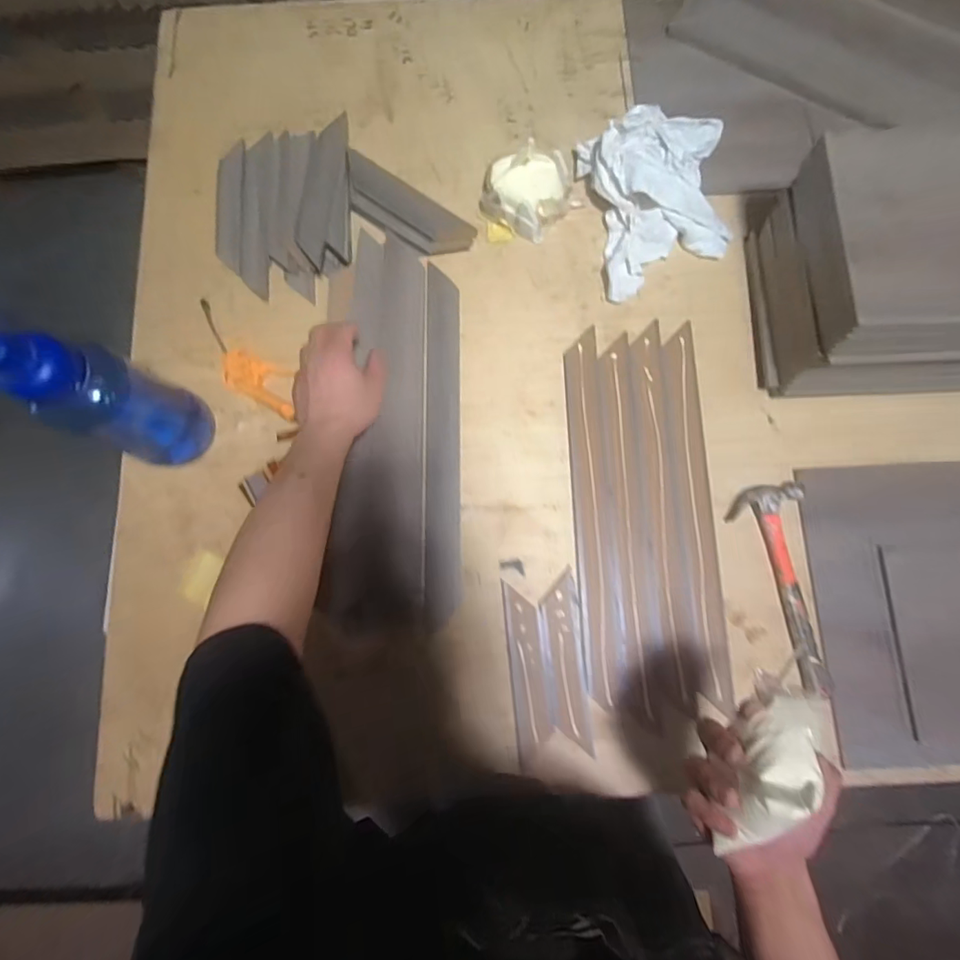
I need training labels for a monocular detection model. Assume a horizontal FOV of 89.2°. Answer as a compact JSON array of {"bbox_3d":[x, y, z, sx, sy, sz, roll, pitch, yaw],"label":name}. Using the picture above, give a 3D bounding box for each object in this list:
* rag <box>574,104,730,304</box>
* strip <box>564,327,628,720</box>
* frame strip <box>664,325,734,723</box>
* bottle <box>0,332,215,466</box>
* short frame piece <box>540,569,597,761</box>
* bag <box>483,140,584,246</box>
[{"bbox_3d":[0.260,-0.404,0.699,0.196,0.075,0.250,-11,79,-2],"label":"rag"},{"bbox_3d":[0.150,0.043,0.648,0.046,0.007,0.489,-2,79,0],"label":"strip"},{"bbox_3d":[0.286,0.038,0.648,0.052,0.006,0.494,-2,79,0],"label":"frame strip"},{"bbox_3d":[-0.427,-0.093,0.552,0.100,0.257,0.099,17,80,3],"label":"bottle"},{"bbox_3d":[0.110,0.228,0.614,0.048,0.004,0.212,-6,79,-1],"label":"short frame piece"},{"bbox_3d":[0.075,-0.422,0.706,0.147,0.076,0.116,-3,79,0],"label":"bag"}]

